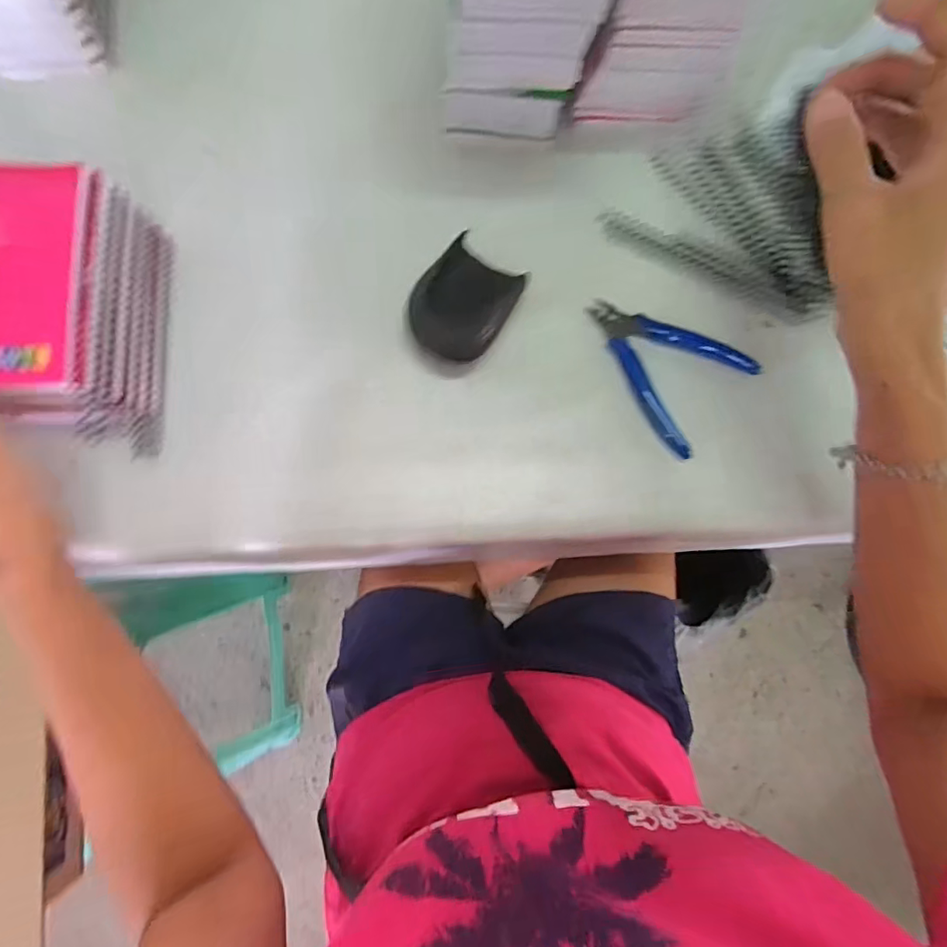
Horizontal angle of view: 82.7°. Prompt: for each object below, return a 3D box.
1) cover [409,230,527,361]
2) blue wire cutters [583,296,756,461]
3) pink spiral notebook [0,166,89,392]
[{"bbox_3d":[-0.008,-0.114,0.363,0.058,0.017,0.076,35,79,3],"label":"cover"},{"bbox_3d":[0.130,-0.080,0.379,0.115,0.010,0.089,40,80,4],"label":"blue wire cutters"},{"bbox_3d":[-0.255,-0.105,0.283,0.082,0.010,0.124,0,82,-4],"label":"pink spiral notebook"}]

